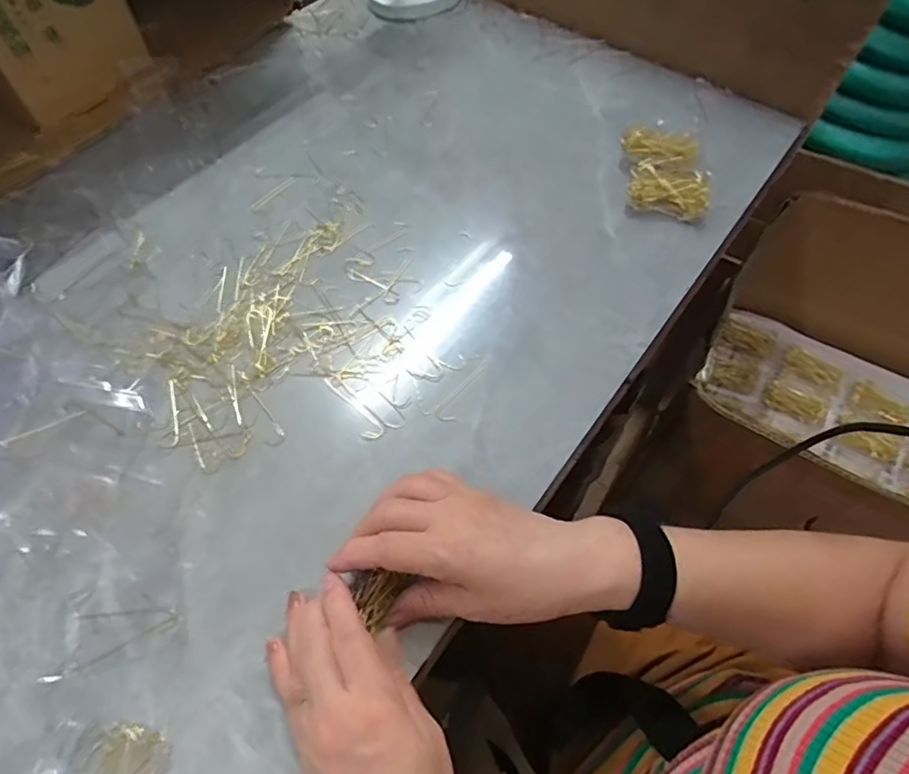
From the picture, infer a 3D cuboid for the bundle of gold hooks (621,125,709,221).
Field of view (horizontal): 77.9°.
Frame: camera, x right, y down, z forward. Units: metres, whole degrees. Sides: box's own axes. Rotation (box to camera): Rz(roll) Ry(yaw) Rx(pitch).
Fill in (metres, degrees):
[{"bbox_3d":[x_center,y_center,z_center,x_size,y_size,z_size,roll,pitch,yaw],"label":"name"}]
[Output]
[{"bbox_3d":[0.198,-0.200,0.532,0.064,0.031,0.096,3,57,0],"label":"bundle of gold hooks"}]

